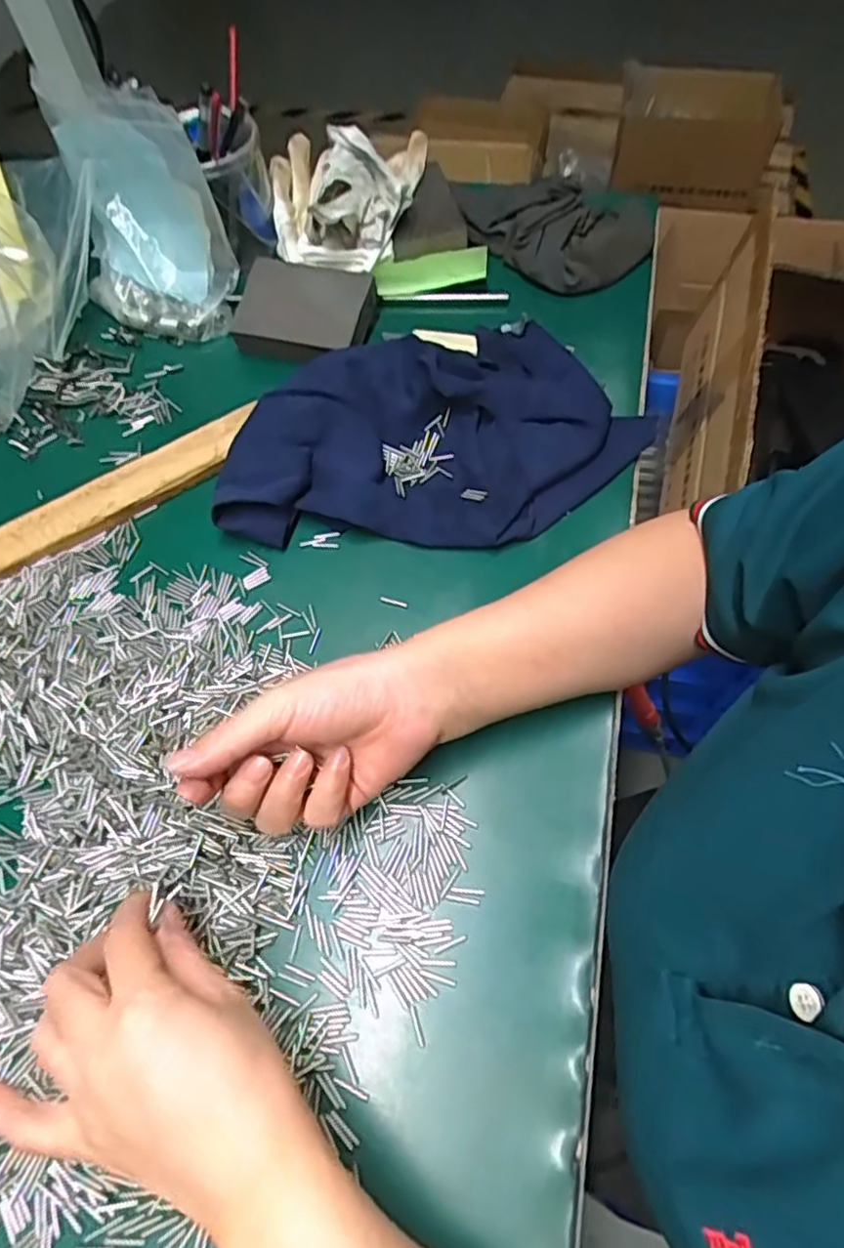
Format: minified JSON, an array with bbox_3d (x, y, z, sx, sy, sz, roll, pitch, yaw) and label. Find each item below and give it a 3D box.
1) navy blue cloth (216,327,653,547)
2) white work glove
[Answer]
[{"bbox_3d":[0.004,-0.130,0.462,0.286,0.045,0.175,-14,64,-6],"label":"navy blue cloth"},{"bbox_3d":[-0.062,-0.366,0.553,0.127,0.053,0.132,-2,63,0],"label":"white work glove"}]

